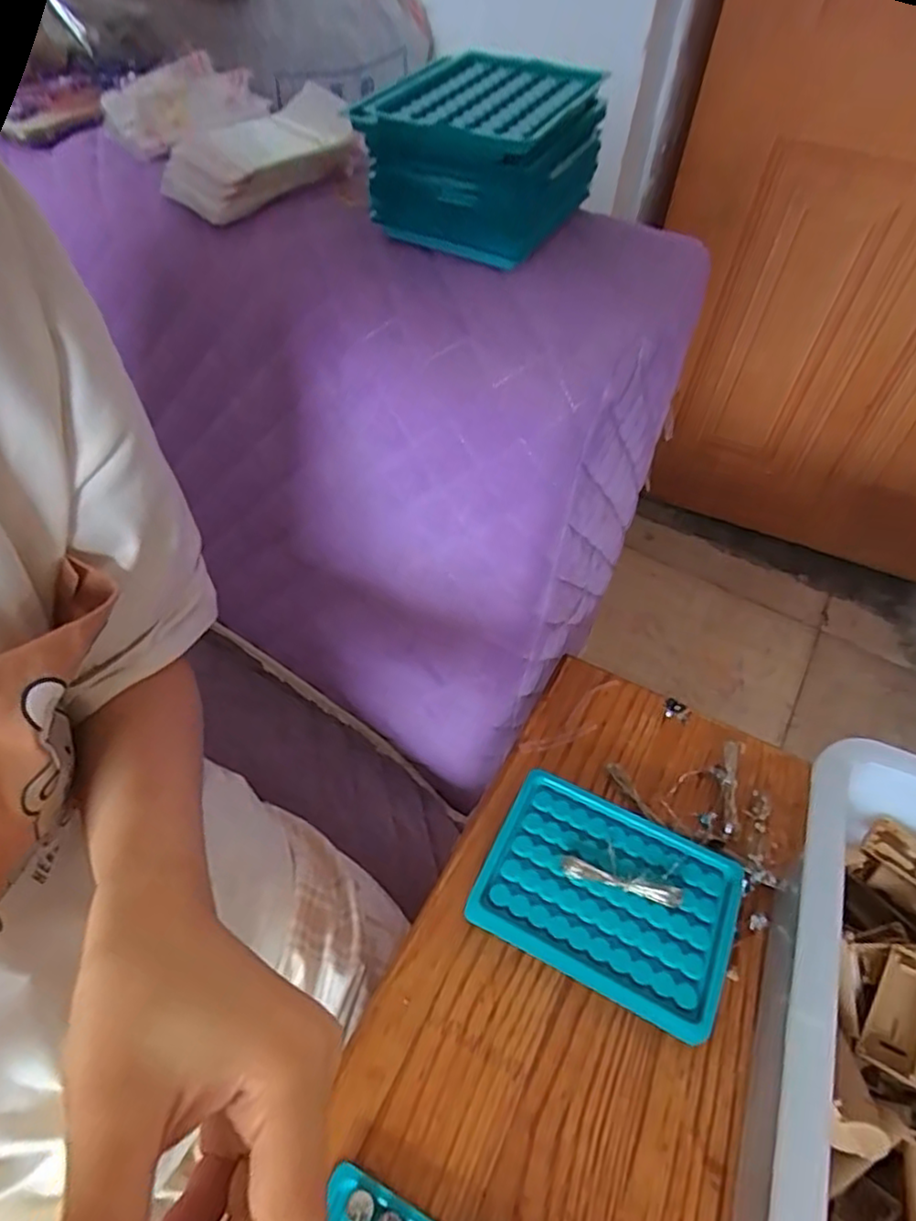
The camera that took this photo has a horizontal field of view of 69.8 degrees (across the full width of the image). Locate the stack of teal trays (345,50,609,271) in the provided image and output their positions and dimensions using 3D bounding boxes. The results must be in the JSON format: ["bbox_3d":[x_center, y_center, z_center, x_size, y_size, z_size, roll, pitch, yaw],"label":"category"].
[{"bbox_3d":[0.017,-0.274,0.392,0.106,0.072,0.151,19,51,12],"label":"stack of teal trays"}]

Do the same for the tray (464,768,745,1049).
[{"bbox_3d":[0.084,0.161,0.373,0.134,0.025,0.097,24,50,15],"label":"tray"}]

